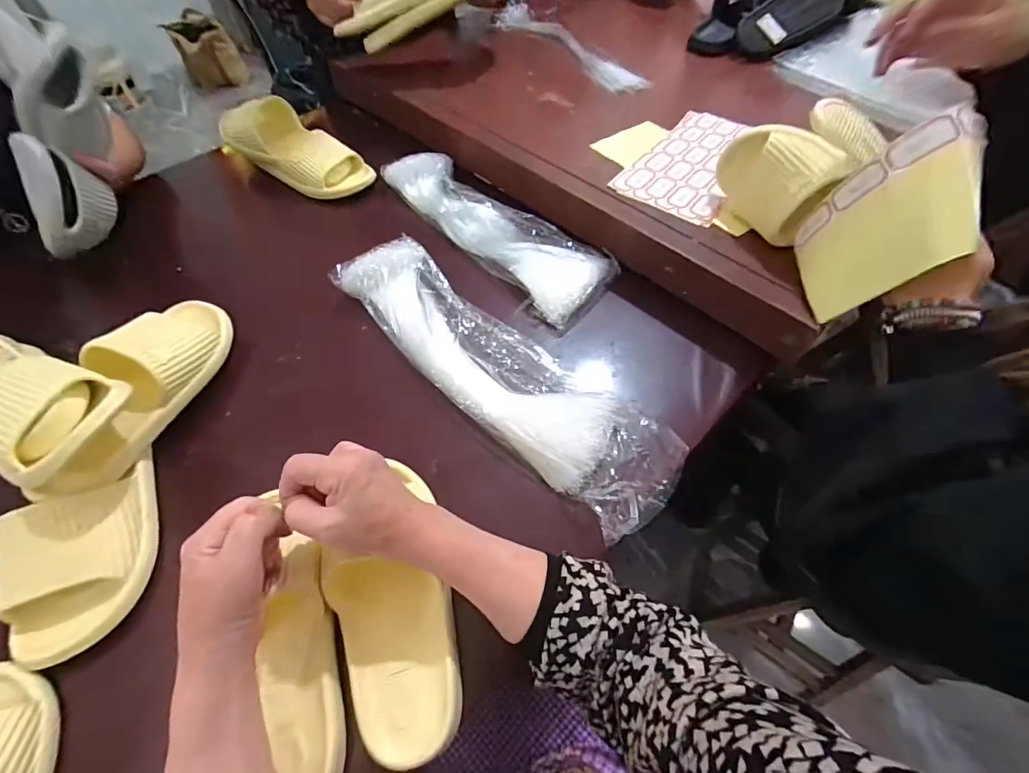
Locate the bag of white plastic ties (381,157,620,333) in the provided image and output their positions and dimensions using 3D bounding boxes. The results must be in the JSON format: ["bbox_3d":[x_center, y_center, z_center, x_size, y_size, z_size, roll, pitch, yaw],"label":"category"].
[{"bbox_3d":[-0.045,-0.249,0.684,0.144,0.035,0.435,-39,66,-23],"label":"bag of white plastic ties"}]

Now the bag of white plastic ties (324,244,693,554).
[{"bbox_3d":[-0.028,-0.029,0.528,0.483,0.045,0.127,40,65,21],"label":"bag of white plastic ties"}]

